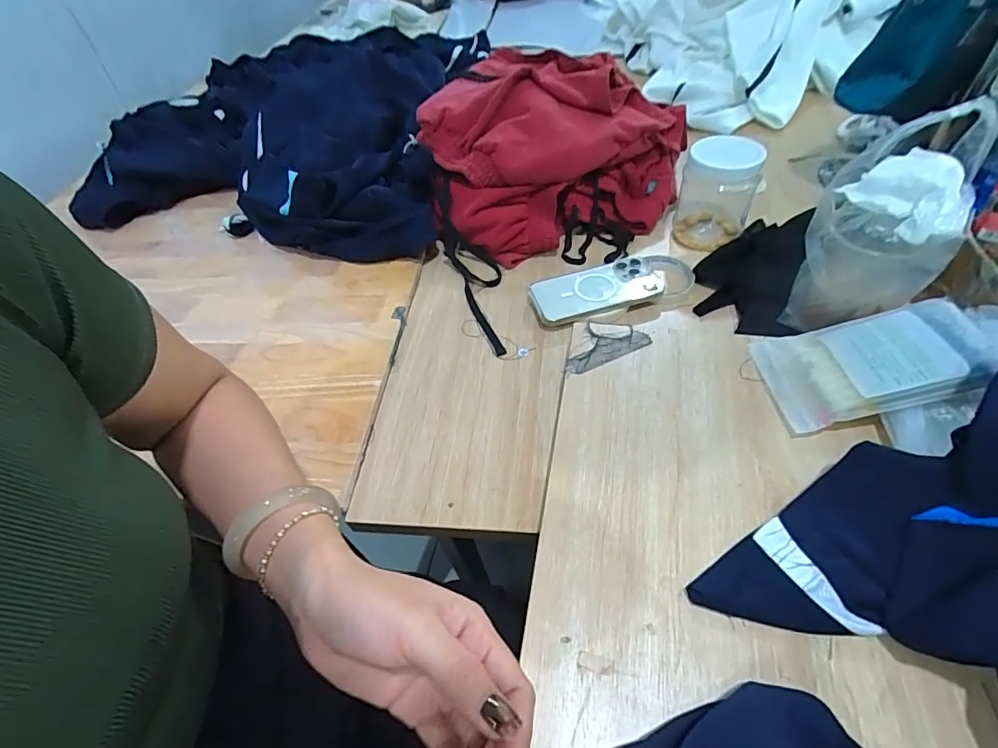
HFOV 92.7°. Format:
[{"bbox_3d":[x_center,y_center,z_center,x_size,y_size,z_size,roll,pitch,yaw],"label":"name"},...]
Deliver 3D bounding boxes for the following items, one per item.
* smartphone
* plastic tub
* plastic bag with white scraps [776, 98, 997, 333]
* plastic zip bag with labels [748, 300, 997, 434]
[{"bbox_3d":[0.130,-0.110,0.617,0.173,0.009,0.072,-14,60,-6],"label":"smartphone"},{"bbox_3d":[0.302,-0.254,0.660,0.095,0.129,0.102,16,54,16],"label":"plastic tub"},{"bbox_3d":[0.366,-0.130,0.466,0.104,0.205,0.091,14,54,15],"label":"plastic bag with white scraps"},{"bbox_3d":[0.342,-0.013,0.441,0.172,0.025,0.113,-16,44,20],"label":"plastic zip bag with labels"}]

